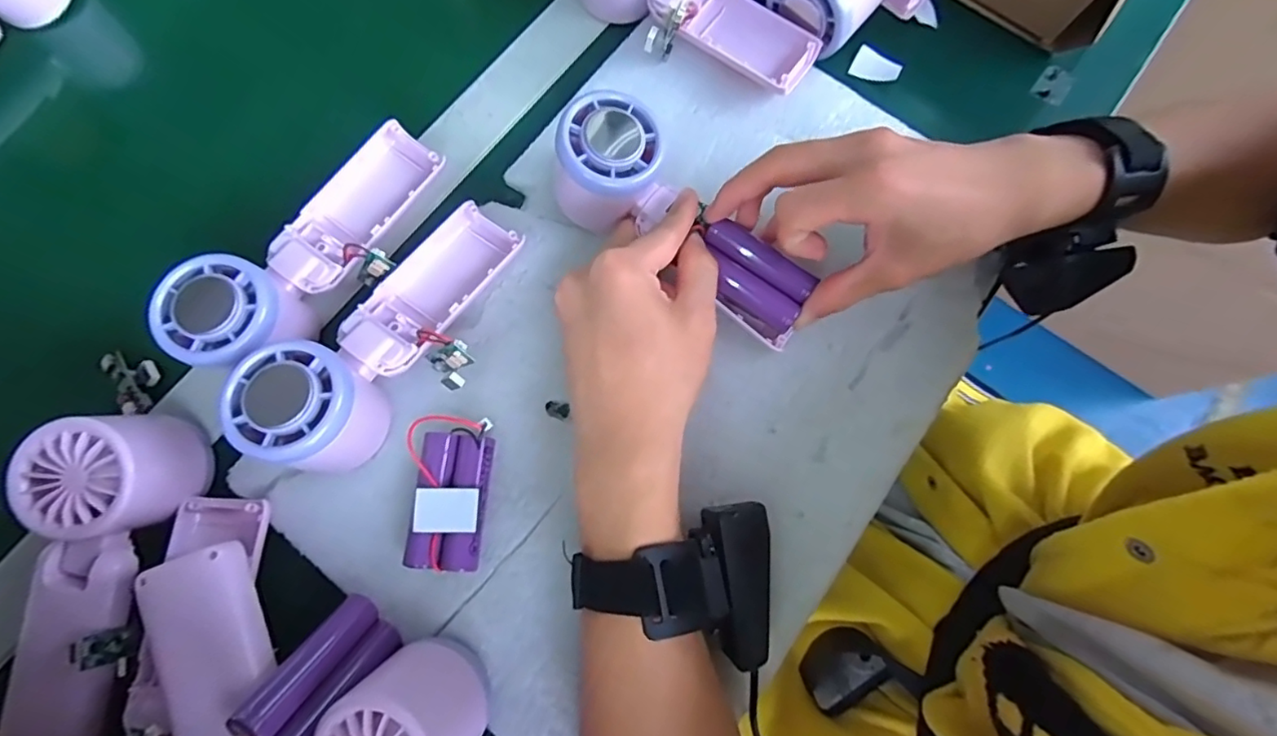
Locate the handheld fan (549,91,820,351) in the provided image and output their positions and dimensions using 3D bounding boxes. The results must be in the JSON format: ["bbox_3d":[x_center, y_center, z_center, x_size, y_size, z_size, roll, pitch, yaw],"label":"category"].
[{"bbox_3d":[0.024,-0.077,0.313,0.157,0.049,0.057,36,78,-2],"label":"handheld fan"}]

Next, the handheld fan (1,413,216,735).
[{"bbox_3d":[-0.256,0.088,0.268,0.054,0.050,0.135,10,76,1],"label":"handheld fan"}]

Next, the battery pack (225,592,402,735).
[{"bbox_3d":[-0.142,0.138,0.257,0.035,0.070,0.019,27,118,5],"label":"battery pack"}]

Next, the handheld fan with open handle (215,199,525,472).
[{"bbox_3d":[-0.122,-0.018,0.289,0.064,0.054,0.164,37,78,7],"label":"handheld fan with open handle"}]

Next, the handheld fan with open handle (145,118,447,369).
[{"bbox_3d":[-0.172,-0.060,0.315,0.063,0.049,0.163,32,64,6],"label":"handheld fan with open handle"}]

